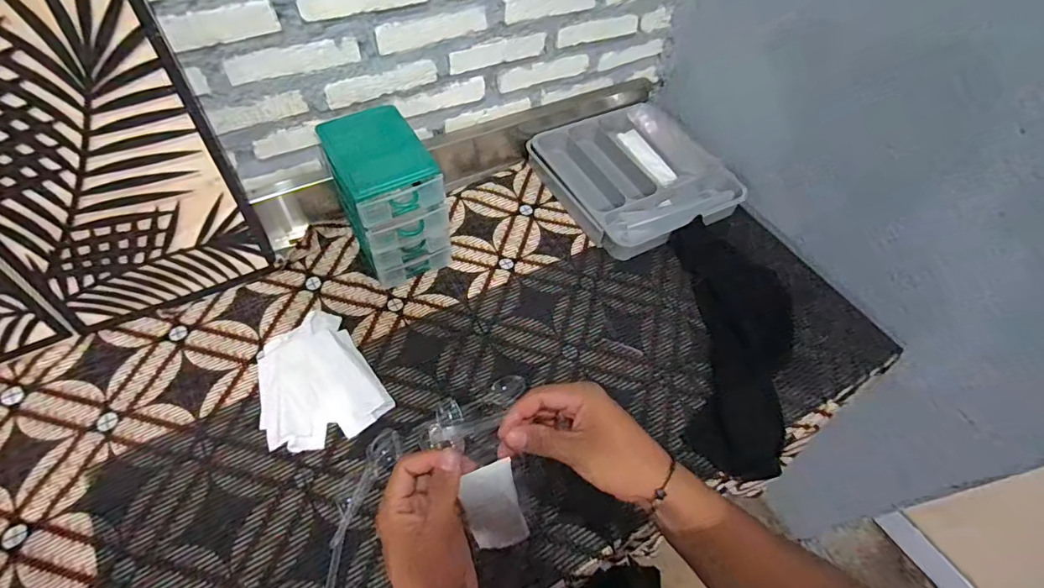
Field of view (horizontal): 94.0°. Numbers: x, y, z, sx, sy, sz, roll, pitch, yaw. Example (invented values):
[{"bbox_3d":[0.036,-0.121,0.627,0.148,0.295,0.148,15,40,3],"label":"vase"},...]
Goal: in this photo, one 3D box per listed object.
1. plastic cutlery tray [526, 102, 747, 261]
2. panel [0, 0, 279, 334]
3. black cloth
[{"bbox_3d":[0.239,-0.247,0.993,0.345,0.073,0.330,-25,59,-20],"label":"plastic cutlery tray"},{"bbox_3d":[-0.550,-0.194,0.578,0.289,0.571,0.021,-23,51,-19],"label":"panel"},{"bbox_3d":[0.355,0.068,0.796,0.191,0.033,0.435,9,54,3],"label":"black cloth"}]

